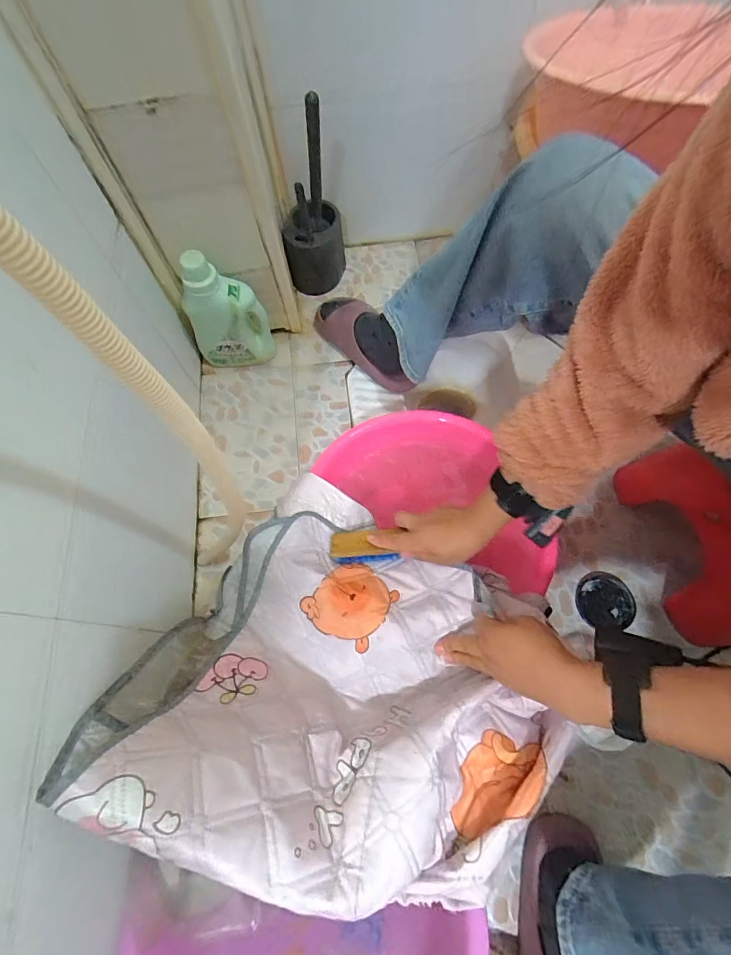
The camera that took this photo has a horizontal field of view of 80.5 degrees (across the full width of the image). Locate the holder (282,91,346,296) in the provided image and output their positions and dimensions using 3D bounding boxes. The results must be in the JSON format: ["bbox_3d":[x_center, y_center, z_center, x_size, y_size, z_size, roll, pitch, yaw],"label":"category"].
[{"bbox_3d":[-0.105,-0.496,0.781,0.101,0.358,0.129,5,67,5],"label":"holder"}]

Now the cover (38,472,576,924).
[{"bbox_3d":[-0.008,0.204,0.458,0.421,0.196,0.361,25,70,13],"label":"cover"}]

